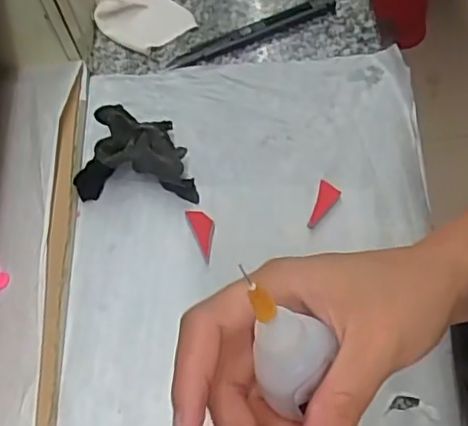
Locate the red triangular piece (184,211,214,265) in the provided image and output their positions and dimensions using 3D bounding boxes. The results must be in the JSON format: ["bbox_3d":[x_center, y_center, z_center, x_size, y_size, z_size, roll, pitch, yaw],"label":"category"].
[{"bbox_3d":[-0.019,0.012,0.407,0.014,0.004,0.037,-23,61,-8],"label":"red triangular piece"}]

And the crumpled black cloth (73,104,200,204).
[{"bbox_3d":[-0.066,-0.042,0.426,0.080,0.028,0.057,0,61,5],"label":"crumpled black cloth"}]

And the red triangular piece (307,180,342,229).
[{"bbox_3d":[0.058,-0.005,0.408,0.014,0.008,0.034,24,66,17],"label":"red triangular piece"}]

